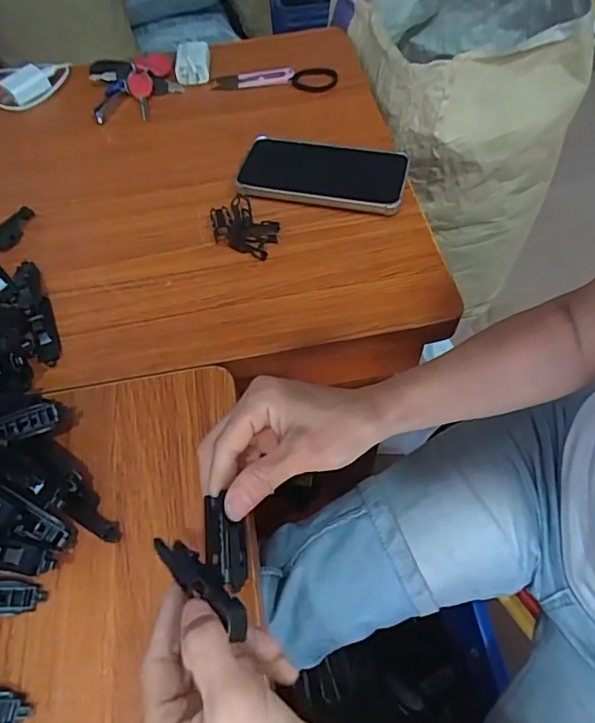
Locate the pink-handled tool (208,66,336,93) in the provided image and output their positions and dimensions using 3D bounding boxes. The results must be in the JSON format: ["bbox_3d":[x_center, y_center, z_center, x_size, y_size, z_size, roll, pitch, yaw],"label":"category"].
[{"bbox_3d":[-0.029,-0.350,0.613,0.152,0.013,0.046,-1,58,2],"label":"pink-handled tool"}]

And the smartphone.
[{"bbox_3d":[0.026,-0.193,0.502,0.167,0.013,0.089,11,57,13],"label":"smartphone"}]

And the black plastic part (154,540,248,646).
[{"bbox_3d":[-0.051,0.112,0.253,0.066,0.012,0.016,30,64,29],"label":"black plastic part"}]

